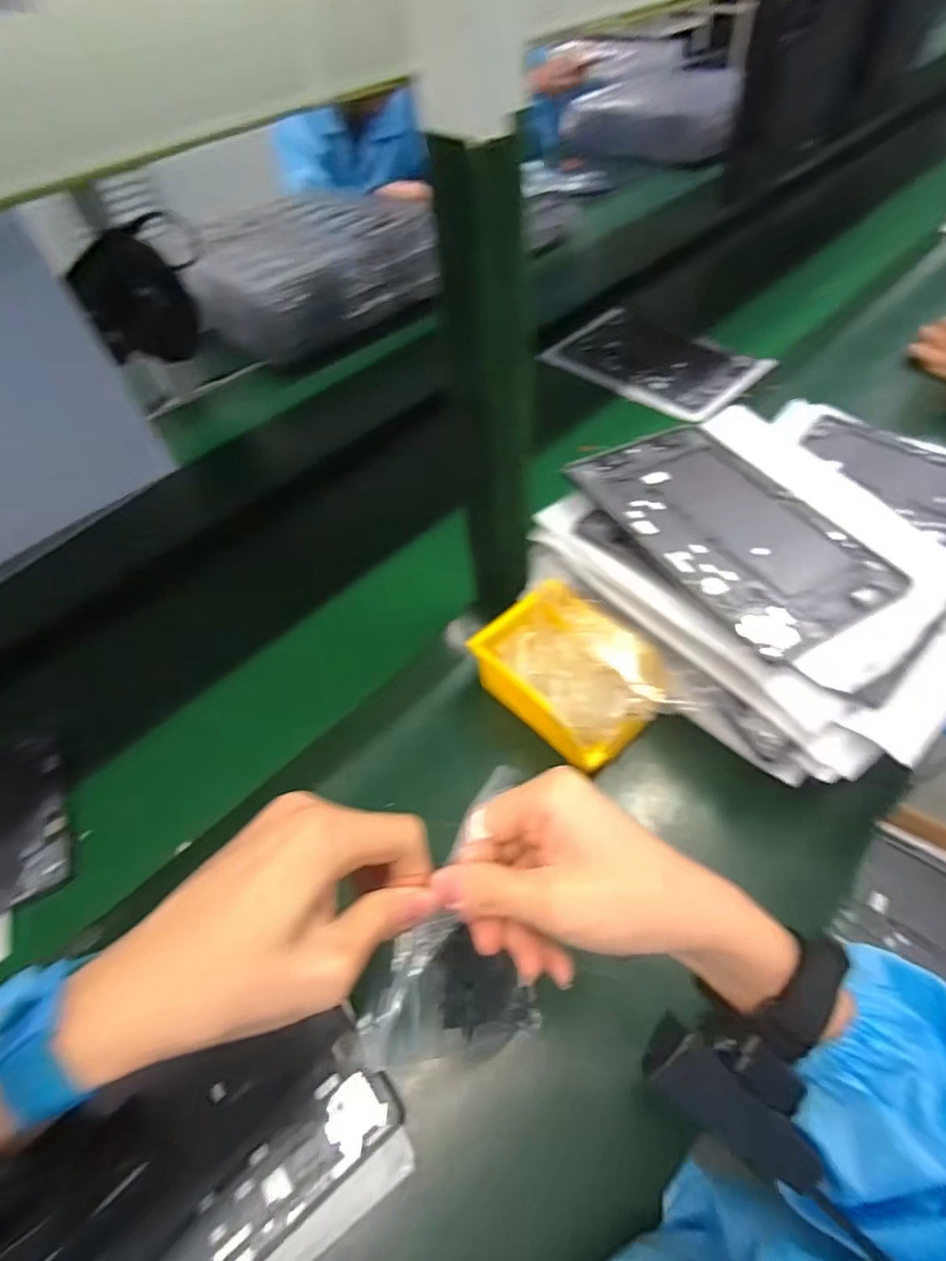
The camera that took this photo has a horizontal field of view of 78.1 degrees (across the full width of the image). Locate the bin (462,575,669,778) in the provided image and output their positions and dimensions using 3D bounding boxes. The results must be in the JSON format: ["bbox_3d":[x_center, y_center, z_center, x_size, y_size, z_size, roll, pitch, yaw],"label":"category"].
[{"bbox_3d":[0.086,0.033,0.496,0.110,0.061,0.140,-37,57,-23],"label":"bin"}]

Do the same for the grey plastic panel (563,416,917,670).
[{"bbox_3d":[0.216,-0.092,0.503,0.161,0.008,0.252,-23,57,-18],"label":"grey plastic panel"}]

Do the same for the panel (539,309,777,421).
[{"bbox_3d":[0.264,-0.399,0.866,0.287,0.009,0.179,35,66,25],"label":"panel"}]

